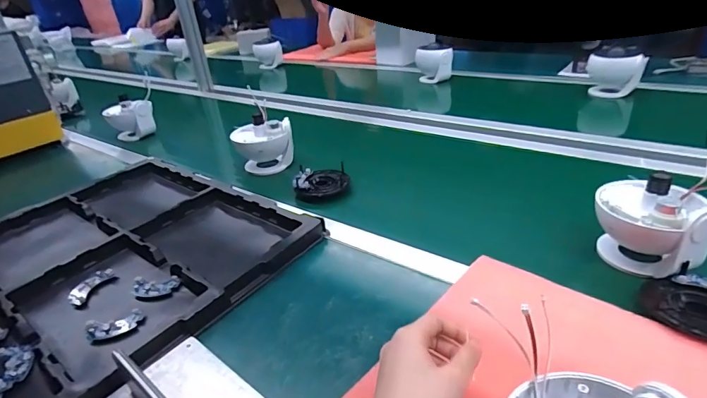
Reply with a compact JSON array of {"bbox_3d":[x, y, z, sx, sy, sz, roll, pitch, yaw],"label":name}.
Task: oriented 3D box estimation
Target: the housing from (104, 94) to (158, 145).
[{"bbox_3d":[-0.581,-0.213,1.074,0.106,0.092,0.068,2,30,15],"label":"housing"}]

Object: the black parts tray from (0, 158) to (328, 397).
[{"bbox_3d":[-0.403,0.114,0.584,0.508,0.047,0.545,16,36,35],"label":"black parts tray"}]

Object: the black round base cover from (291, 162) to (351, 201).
[{"bbox_3d":[-0.057,-0.030,0.754,0.097,0.035,0.089,-5,29,3],"label":"black round base cover"}]

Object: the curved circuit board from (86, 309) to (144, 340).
[{"bbox_3d":[-0.283,0.151,0.490,0.058,0.020,0.024,-16,30,-16],"label":"curved circuit board"}]

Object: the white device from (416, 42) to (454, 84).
[{"bbox_3d":[0.263,-0.441,1.339,0.113,0.108,0.080,-2,30,8],"label":"white device"}]

